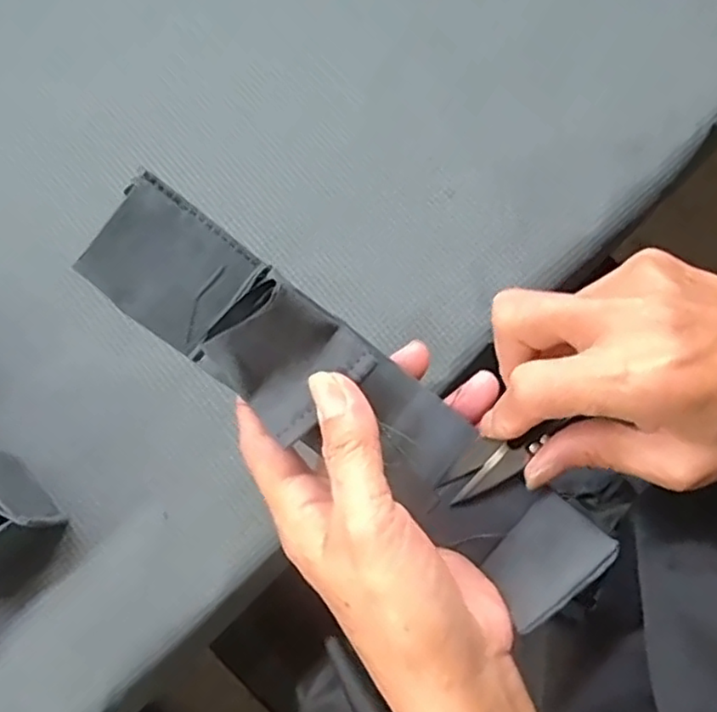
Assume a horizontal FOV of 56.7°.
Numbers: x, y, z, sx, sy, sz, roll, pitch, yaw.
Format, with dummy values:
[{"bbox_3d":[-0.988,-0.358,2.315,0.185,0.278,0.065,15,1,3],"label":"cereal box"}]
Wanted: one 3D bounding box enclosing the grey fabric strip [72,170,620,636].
[{"bbox_3d":[-0.006,0.014,0.234,0.197,0.043,0.044,38,81,-4],"label":"grey fabric strip"}]

